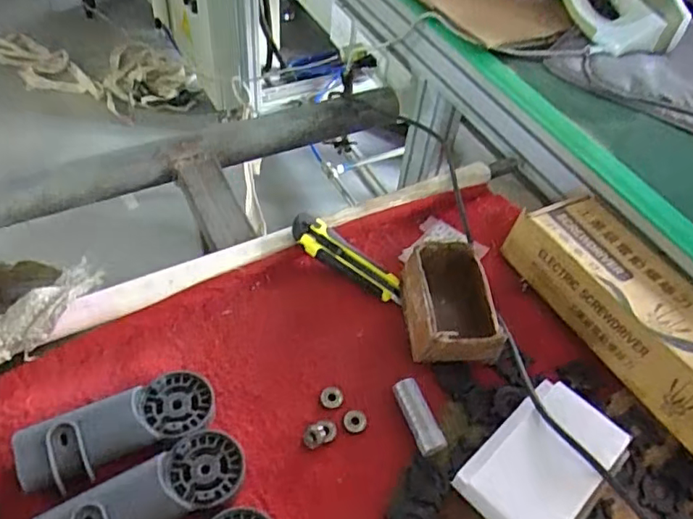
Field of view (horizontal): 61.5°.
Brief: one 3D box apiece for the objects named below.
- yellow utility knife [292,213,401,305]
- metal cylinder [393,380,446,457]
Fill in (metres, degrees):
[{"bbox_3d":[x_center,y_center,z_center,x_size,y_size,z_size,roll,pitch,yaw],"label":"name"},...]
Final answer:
[{"bbox_3d":[0.001,0.001,0.664,0.145,0.021,0.035,36,54,2],"label":"yellow utility knife"},{"bbox_3d":[0.068,0.149,0.559,0.023,0.018,0.074,-14,53,-17],"label":"metal cylinder"}]

